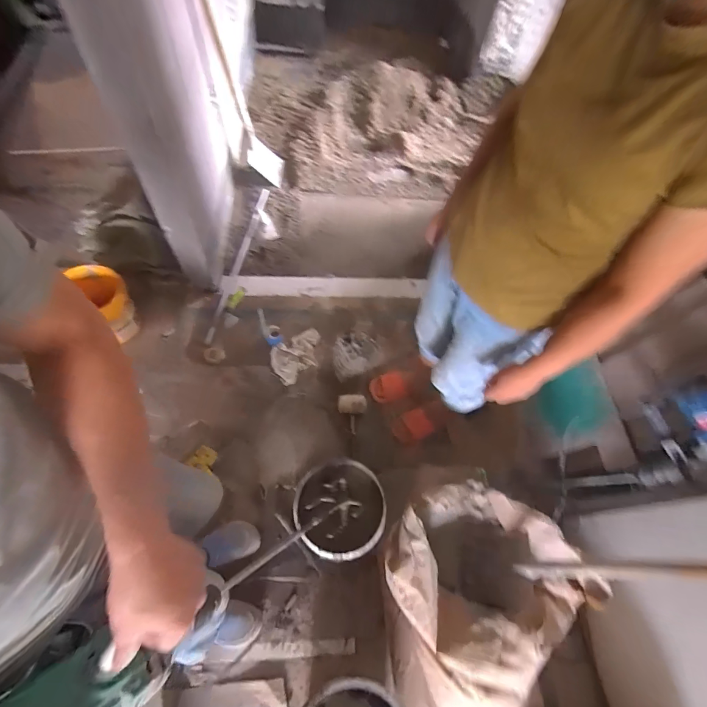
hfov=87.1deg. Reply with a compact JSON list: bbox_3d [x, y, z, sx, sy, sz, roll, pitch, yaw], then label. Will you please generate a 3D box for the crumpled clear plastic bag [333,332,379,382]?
[{"bbox_3d":[0.004,0.010,1.505,0.175,0.090,0.206,9,61,2],"label":"crumpled clear plastic bag"}]

